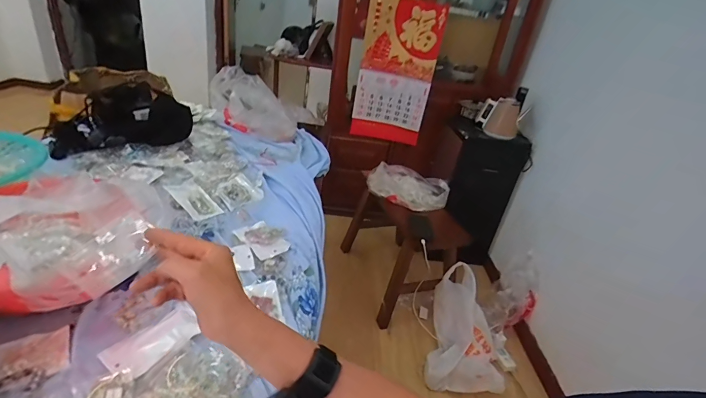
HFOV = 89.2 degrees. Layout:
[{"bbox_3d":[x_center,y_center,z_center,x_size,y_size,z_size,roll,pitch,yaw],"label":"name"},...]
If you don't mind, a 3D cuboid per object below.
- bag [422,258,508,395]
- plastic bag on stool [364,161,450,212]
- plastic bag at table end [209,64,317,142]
[{"bbox_3d":[0.437,0.477,1.348,0.265,0.257,0.388,15,29,8],"label":"bag"},{"bbox_3d":[0.214,-0.067,1.529,0.389,0.114,0.201,20,30,16],"label":"plastic bag on stool"},{"bbox_3d":[-0.368,-0.347,1.279,0.396,0.157,0.230,42,41,20],"label":"plastic bag at table end"}]

